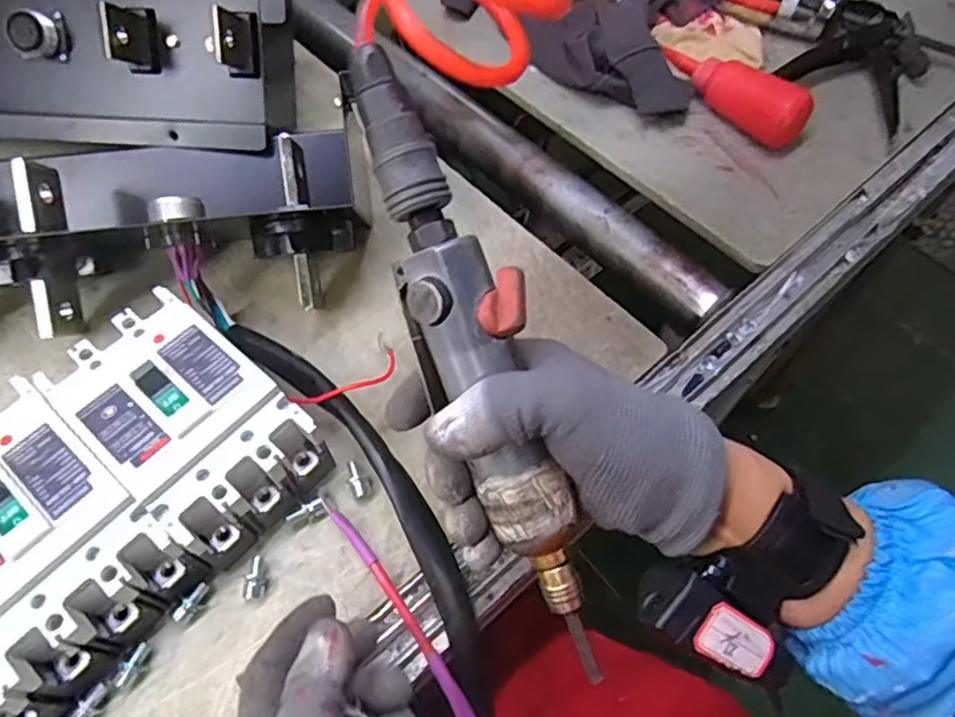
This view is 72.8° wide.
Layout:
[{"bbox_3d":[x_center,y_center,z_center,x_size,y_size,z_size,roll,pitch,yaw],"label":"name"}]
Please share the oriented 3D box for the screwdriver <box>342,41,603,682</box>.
[{"bbox_3d":[0.004,0.008,0.281,0.044,0.033,0.279,-21,97,-10],"label":"screwdriver"}]

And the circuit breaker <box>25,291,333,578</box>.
[{"bbox_3d":[-0.173,0.039,0.393,0.152,0.069,0.093,37,65,19],"label":"circuit breaker"}]

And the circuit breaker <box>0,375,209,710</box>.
[{"bbox_3d":[-0.238,0.096,0.359,0.150,0.071,0.093,39,66,19],"label":"circuit breaker"}]

